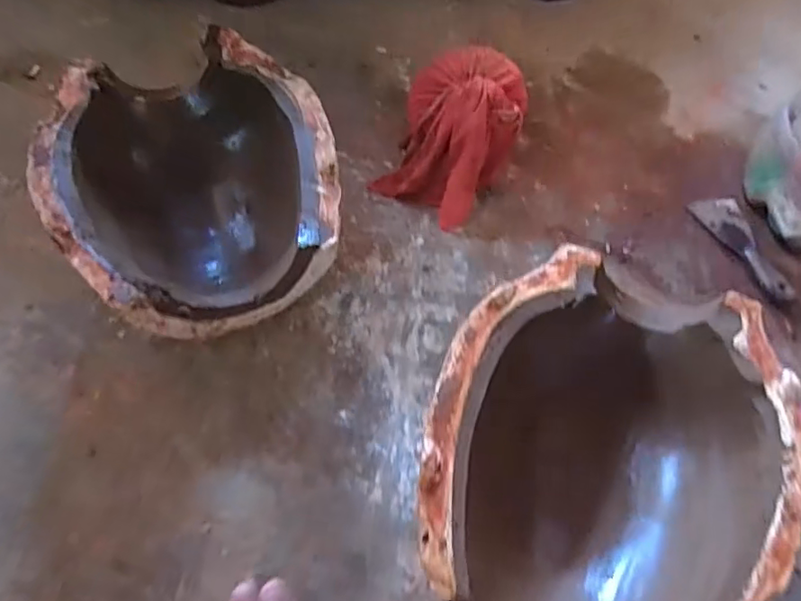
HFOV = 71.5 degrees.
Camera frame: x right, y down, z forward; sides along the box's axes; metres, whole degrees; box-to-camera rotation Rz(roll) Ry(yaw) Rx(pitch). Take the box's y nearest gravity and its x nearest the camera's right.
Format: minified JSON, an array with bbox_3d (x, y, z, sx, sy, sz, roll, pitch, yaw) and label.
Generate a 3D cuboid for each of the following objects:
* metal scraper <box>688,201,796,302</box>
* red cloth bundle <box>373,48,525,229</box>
[{"bbox_3d":[0.461,-0.075,0.746,0.067,0.022,0.178,-7,60,-8],"label":"metal scraper"},{"bbox_3d":[0.076,-0.240,0.762,0.167,0.118,0.244,22,60,9],"label":"red cloth bundle"}]

